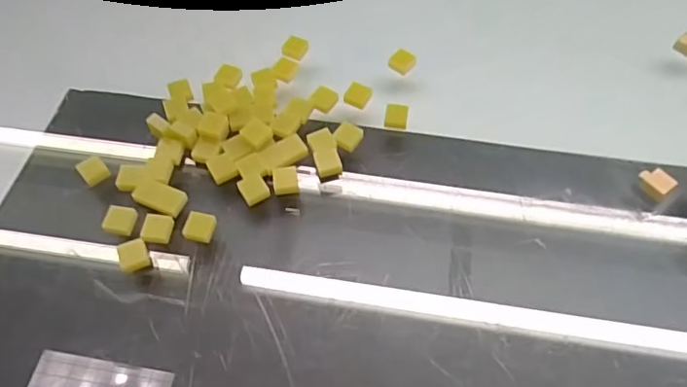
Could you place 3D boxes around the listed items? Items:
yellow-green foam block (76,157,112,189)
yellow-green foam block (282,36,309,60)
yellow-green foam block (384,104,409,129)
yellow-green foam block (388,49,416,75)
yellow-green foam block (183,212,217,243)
[{"bbox_3d":[-0.108,-0.010,0.239,0.010,0.009,0.010,-36,64,-20],"label":"yellow-green foam block"},{"bbox_3d":[-0.024,-0.072,0.276,0.010,0.005,0.013,24,61,14],"label":"yellow-green foam block"},{"bbox_3d":[0.024,-0.035,0.252,0.010,0.005,0.011,7,58,5],"label":"yellow-green foam block"},{"bbox_3d":[0.029,-0.064,0.271,0.011,0.005,0.011,30,63,18],"label":"yellow-green foam block"},{"bbox_3d":[-0.057,0.014,0.222,0.011,0.005,0.012,10,59,7],"label":"yellow-green foam block"}]

